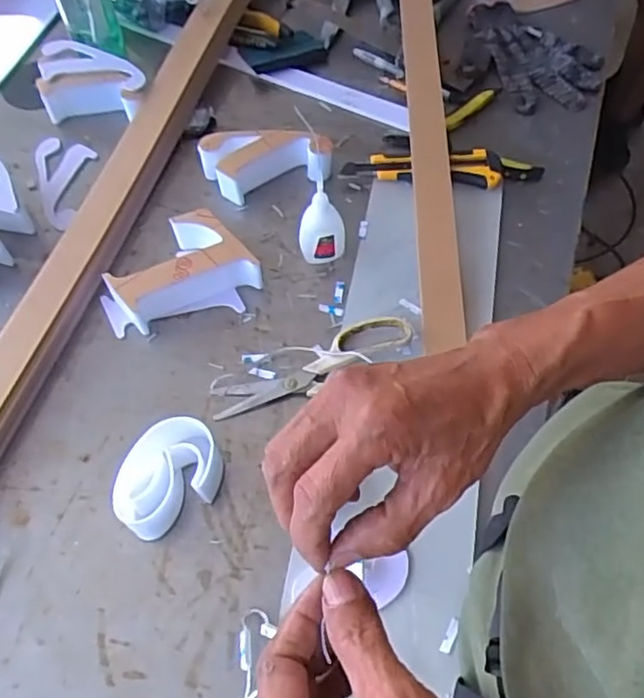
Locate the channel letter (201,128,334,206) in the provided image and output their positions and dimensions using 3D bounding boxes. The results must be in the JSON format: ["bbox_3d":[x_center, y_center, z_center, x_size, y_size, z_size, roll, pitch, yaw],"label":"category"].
[{"bbox_3d":[-0.059,-0.200,0.684,0.137,0.046,0.061,-11,61,-5],"label":"channel letter"}]

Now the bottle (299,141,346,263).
[{"bbox_3d":[0.000,-0.129,0.598,0.043,0.119,0.035,0,61,2],"label":"bottle"}]

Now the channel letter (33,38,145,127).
[{"bbox_3d":[-0.266,-0.306,0.739,0.132,0.049,0.080,7,61,6],"label":"channel letter"}]

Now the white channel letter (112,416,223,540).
[{"bbox_3d":[-0.123,0.101,0.511,0.086,0.046,0.068,-28,64,-13],"label":"white channel letter"}]

